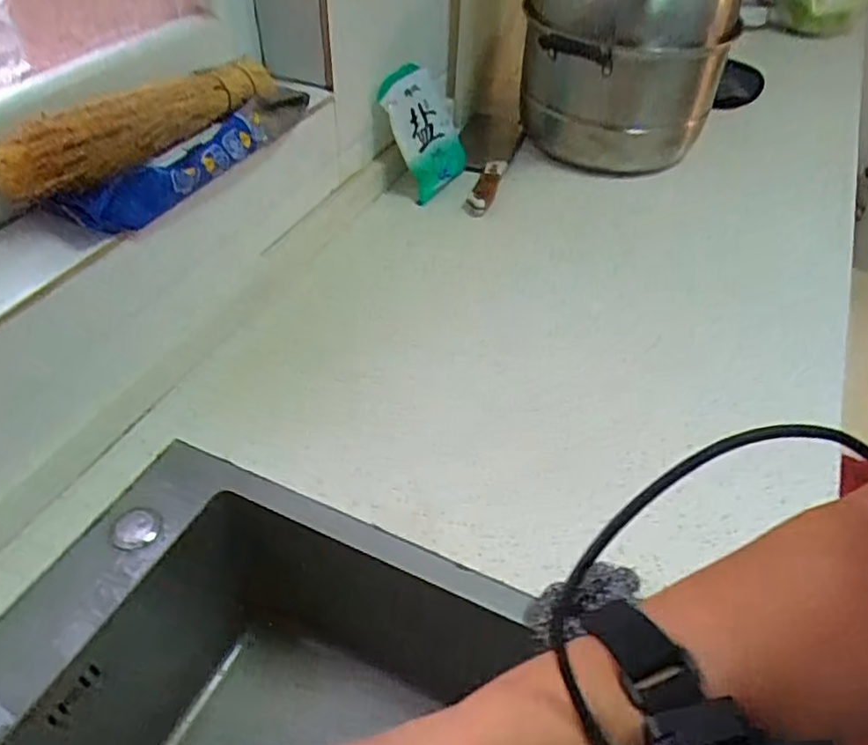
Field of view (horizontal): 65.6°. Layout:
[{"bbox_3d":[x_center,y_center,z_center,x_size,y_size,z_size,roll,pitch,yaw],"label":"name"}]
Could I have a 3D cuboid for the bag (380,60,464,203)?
[{"bbox_3d":[-0.010,-0.327,0.889,0.033,0.161,0.134,11,49,42],"label":"bag"}]

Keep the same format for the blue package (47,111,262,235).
[{"bbox_3d":[-0.216,-0.175,0.579,0.049,0.034,0.209,24,49,21],"label":"blue package"}]

